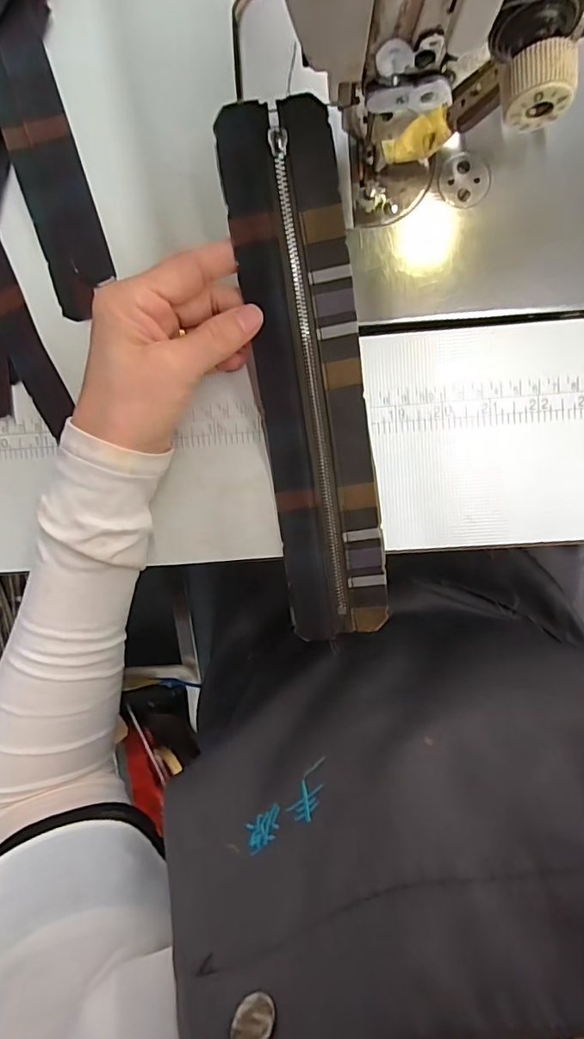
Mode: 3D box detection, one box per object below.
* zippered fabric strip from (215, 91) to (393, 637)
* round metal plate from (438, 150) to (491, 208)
[{"bbox_3d":[0.012,-0.059,0.254,0.055,0.026,0.251,-9,107,0],"label":"zippered fabric strip"},{"bbox_3d":[0.092,-0.181,0.261,0.026,0.006,0.025,-6,104,1],"label":"round metal plate"}]

